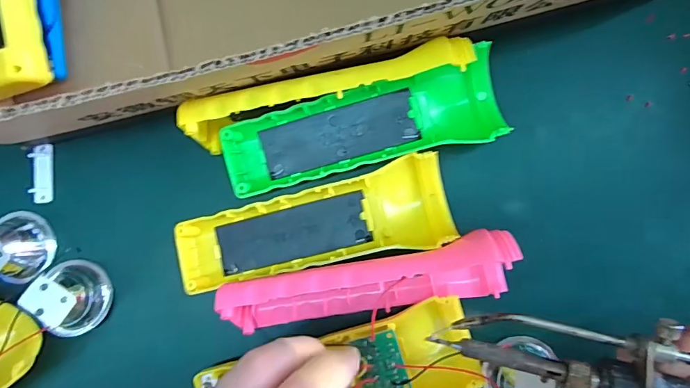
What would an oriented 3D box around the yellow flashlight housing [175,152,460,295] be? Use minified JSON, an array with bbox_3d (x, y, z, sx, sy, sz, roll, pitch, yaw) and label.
[{"bbox_3d":[-0.018,0.020,0.239,0.154,0.022,0.047,-14,84,3],"label":"yellow flashlight housing"}]

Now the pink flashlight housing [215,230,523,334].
[{"bbox_3d":[0.014,0.049,0.228,0.157,0.039,0.041,-9,89,6],"label":"pink flashlight housing"}]

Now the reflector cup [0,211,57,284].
[{"bbox_3d":[-0.200,0.032,0.255,0.031,0.034,0.041,-20,89,3],"label":"reflector cup"}]

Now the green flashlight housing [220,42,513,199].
[{"bbox_3d":[0.010,-0.036,0.238,0.157,0.022,0.049,-18,84,3],"label":"green flashlight housing"}]

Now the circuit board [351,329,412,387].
[{"bbox_3d":[0.020,0.092,0.224,0.024,0.004,0.034,-16,89,3],"label":"circuit board"}]

